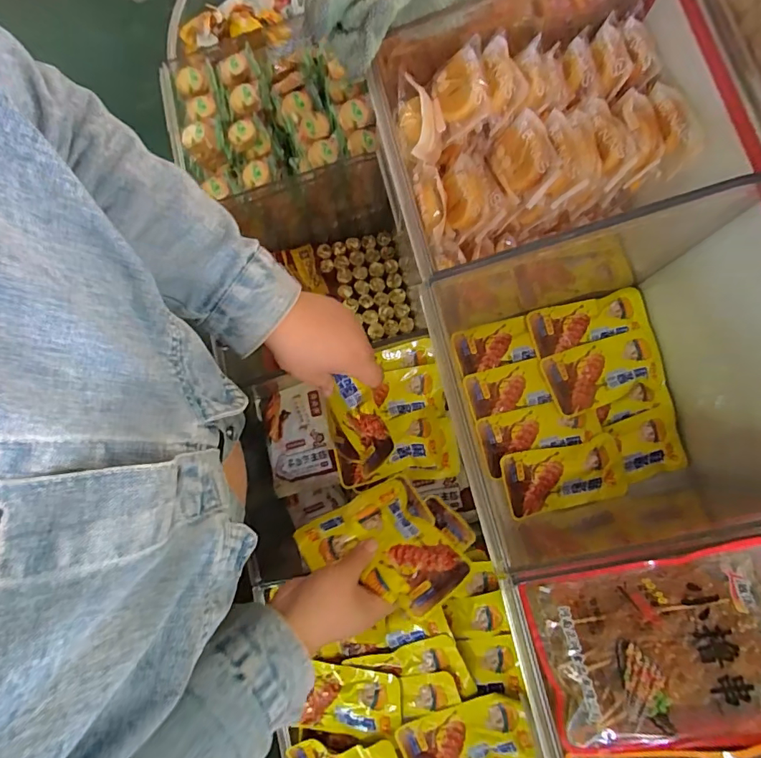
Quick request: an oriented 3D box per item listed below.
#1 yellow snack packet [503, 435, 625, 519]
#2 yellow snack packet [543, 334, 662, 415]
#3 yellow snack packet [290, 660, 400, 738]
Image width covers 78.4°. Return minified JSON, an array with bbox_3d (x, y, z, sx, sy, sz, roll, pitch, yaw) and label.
[{"bbox_3d":[0.208,0.109,0.522,0.134,0.008,0.069,-12,79,-3],"label":"yellow snack packet"},{"bbox_3d":[0.259,-0.009,0.537,0.129,0.017,0.070,-18,80,-4],"label":"yellow snack packet"},{"bbox_3d":[-0.038,0.354,0.513,0.124,0.013,0.069,-6,82,22],"label":"yellow snack packet"}]

